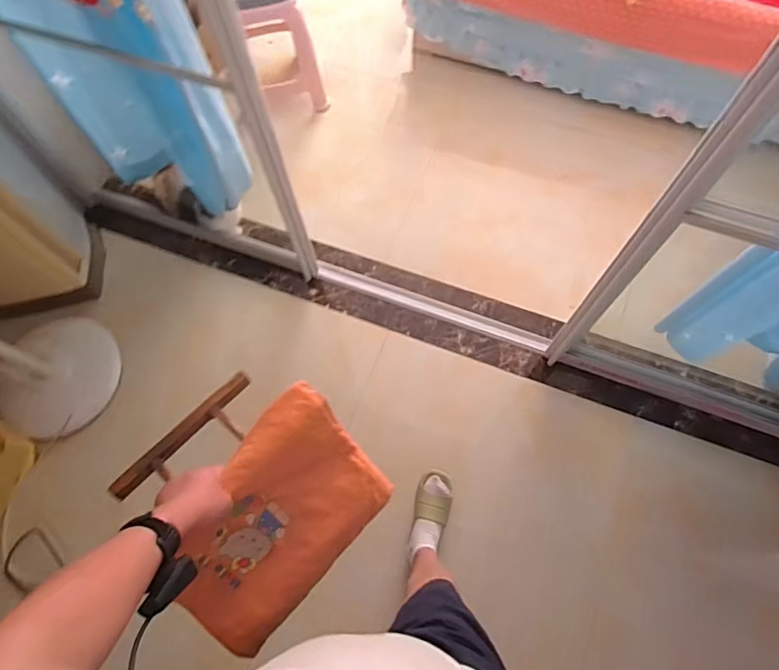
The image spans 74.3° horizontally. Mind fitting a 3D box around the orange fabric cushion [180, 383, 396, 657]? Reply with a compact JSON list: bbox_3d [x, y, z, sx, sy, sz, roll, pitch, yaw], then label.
[{"bbox_3d":[-0.174,0.281,0.788,0.336,0.028,0.261,-46,116,-19],"label":"orange fabric cushion"}]

